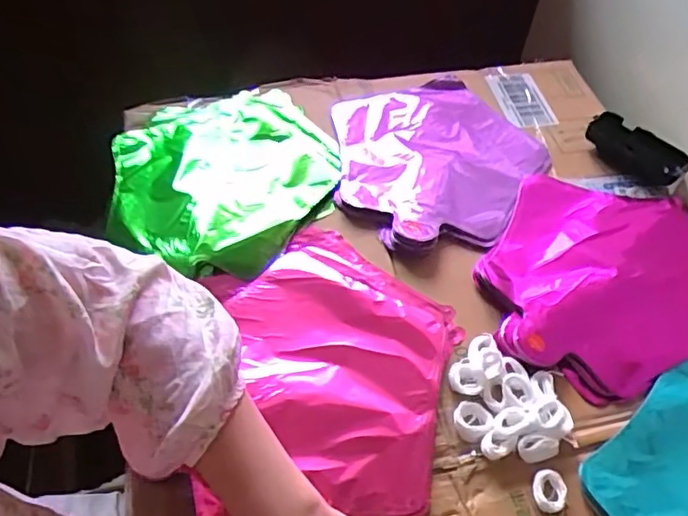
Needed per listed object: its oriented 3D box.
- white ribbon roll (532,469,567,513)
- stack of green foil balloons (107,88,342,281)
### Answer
[{"bbox_3d":[0.152,0.173,0.424,0.022,0.011,0.028,-1,54,-3],"label":"white ribbon roll"},{"bbox_3d":[-0.127,-0.093,0.605,0.232,0.023,0.250,32,59,19],"label":"stack of green foil balloons"}]

